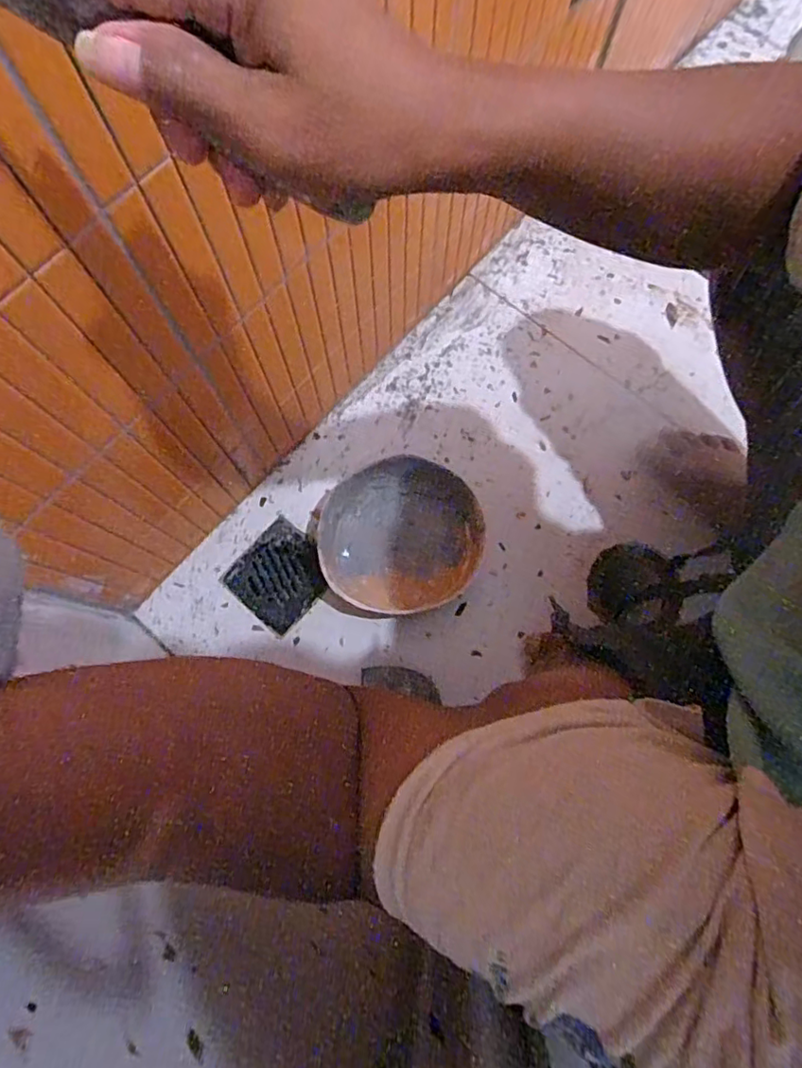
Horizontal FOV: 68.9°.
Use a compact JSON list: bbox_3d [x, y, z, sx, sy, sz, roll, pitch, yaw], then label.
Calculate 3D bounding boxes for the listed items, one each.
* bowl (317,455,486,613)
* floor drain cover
[{"bbox_3d":[-0.003,-0.002,0.693,0.189,0.061,0.175,0,76,0],"label":"bowl"},{"bbox_3d":[-0.146,0.050,0.715,0.105,0.008,0.110,40,79,9],"label":"floor drain cover"}]

